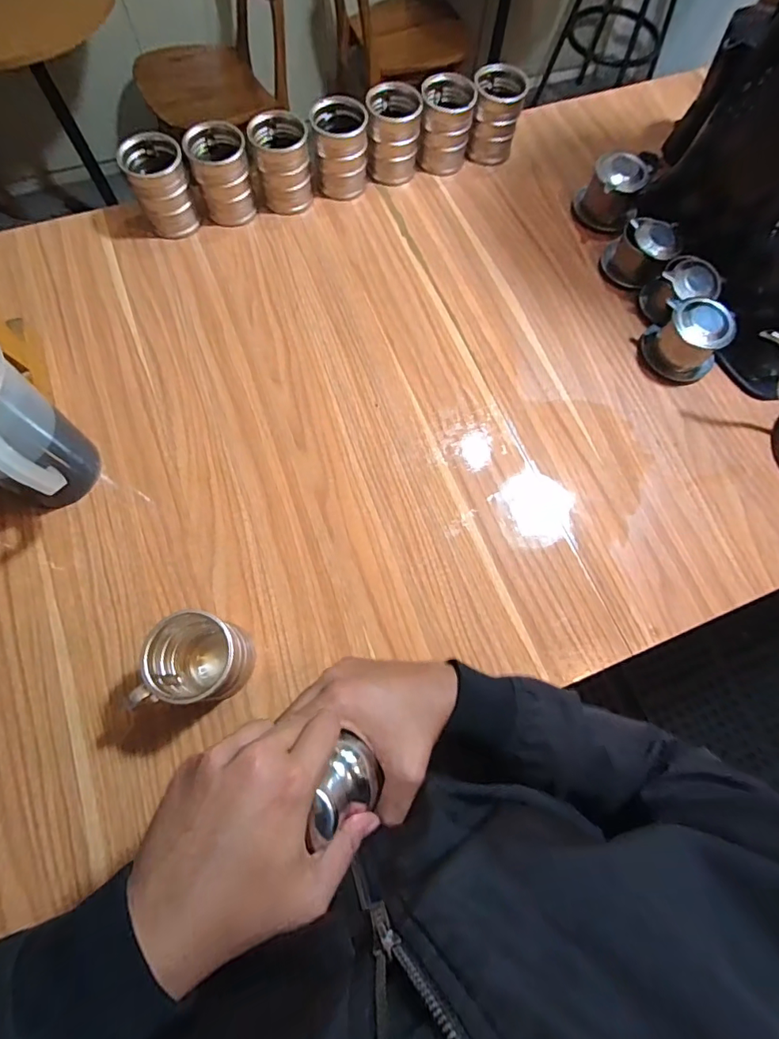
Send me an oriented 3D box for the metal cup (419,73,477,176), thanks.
[{"bbox_3d":[0.081,-0.567,0.675,0.069,0.088,0.074,1,71,-2],"label":"metal cup"}]

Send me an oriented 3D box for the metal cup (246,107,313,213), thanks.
[{"bbox_3d":[-0.145,-0.482,0.636,0.076,0.092,0.064,3,71,-1],"label":"metal cup"}]

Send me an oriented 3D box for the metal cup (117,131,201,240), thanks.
[{"bbox_3d":[-0.294,-0.434,0.607,0.070,0.092,0.068,1,71,-2],"label":"metal cup"}]

